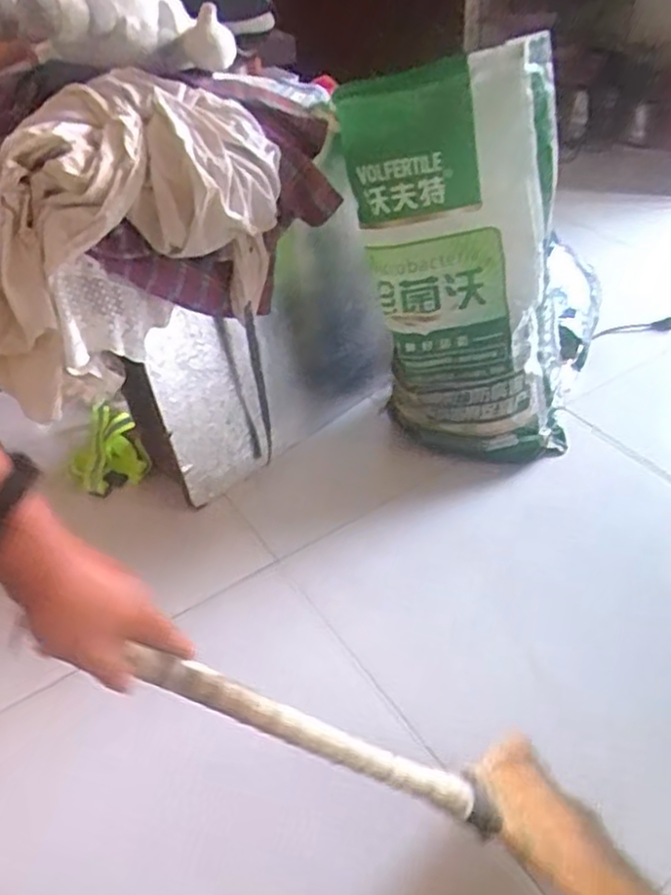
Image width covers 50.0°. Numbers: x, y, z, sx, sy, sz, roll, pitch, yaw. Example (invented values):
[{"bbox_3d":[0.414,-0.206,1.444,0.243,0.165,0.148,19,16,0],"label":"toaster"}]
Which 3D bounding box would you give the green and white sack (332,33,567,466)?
[{"bbox_3d":[0.254,-0.335,1.412,0.462,0.732,0.242,-2,42,2],"label":"green and white sack"}]

